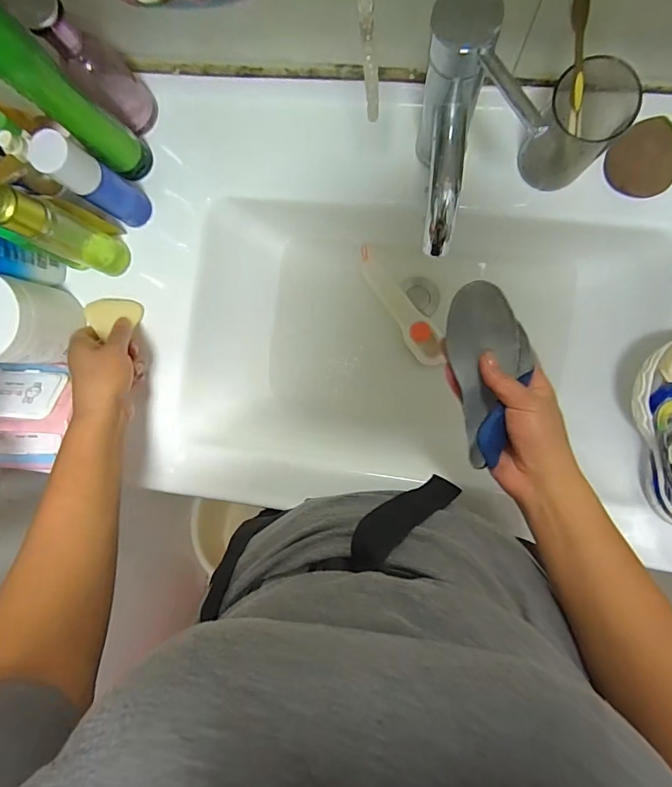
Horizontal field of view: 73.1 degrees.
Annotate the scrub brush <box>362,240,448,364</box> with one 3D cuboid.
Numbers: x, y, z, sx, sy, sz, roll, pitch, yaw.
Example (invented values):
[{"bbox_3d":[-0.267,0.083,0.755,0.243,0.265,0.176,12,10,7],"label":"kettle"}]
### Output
[{"bbox_3d":[0.085,-0.117,0.598,0.041,0.031,0.178,-32,88,7],"label":"scrub brush"}]

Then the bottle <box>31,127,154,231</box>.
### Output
[{"bbox_3d":[-0.245,-0.218,0.468,0.038,0.139,0.041,0,91,7],"label":"bottle"}]

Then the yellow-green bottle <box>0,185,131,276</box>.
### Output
[{"bbox_3d":[-0.274,-0.162,0.460,0.042,0.154,0.049,27,94,6],"label":"yellow-green bottle"}]

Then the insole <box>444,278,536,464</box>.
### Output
[{"bbox_3d":[0.136,-0.017,0.399,0.070,0.035,0.155,0,84,7],"label":"insole"}]

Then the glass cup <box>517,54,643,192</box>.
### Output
[{"bbox_3d":[0.221,-0.246,0.424,0.072,0.110,0.064,44,96,4],"label":"glass cup"}]

